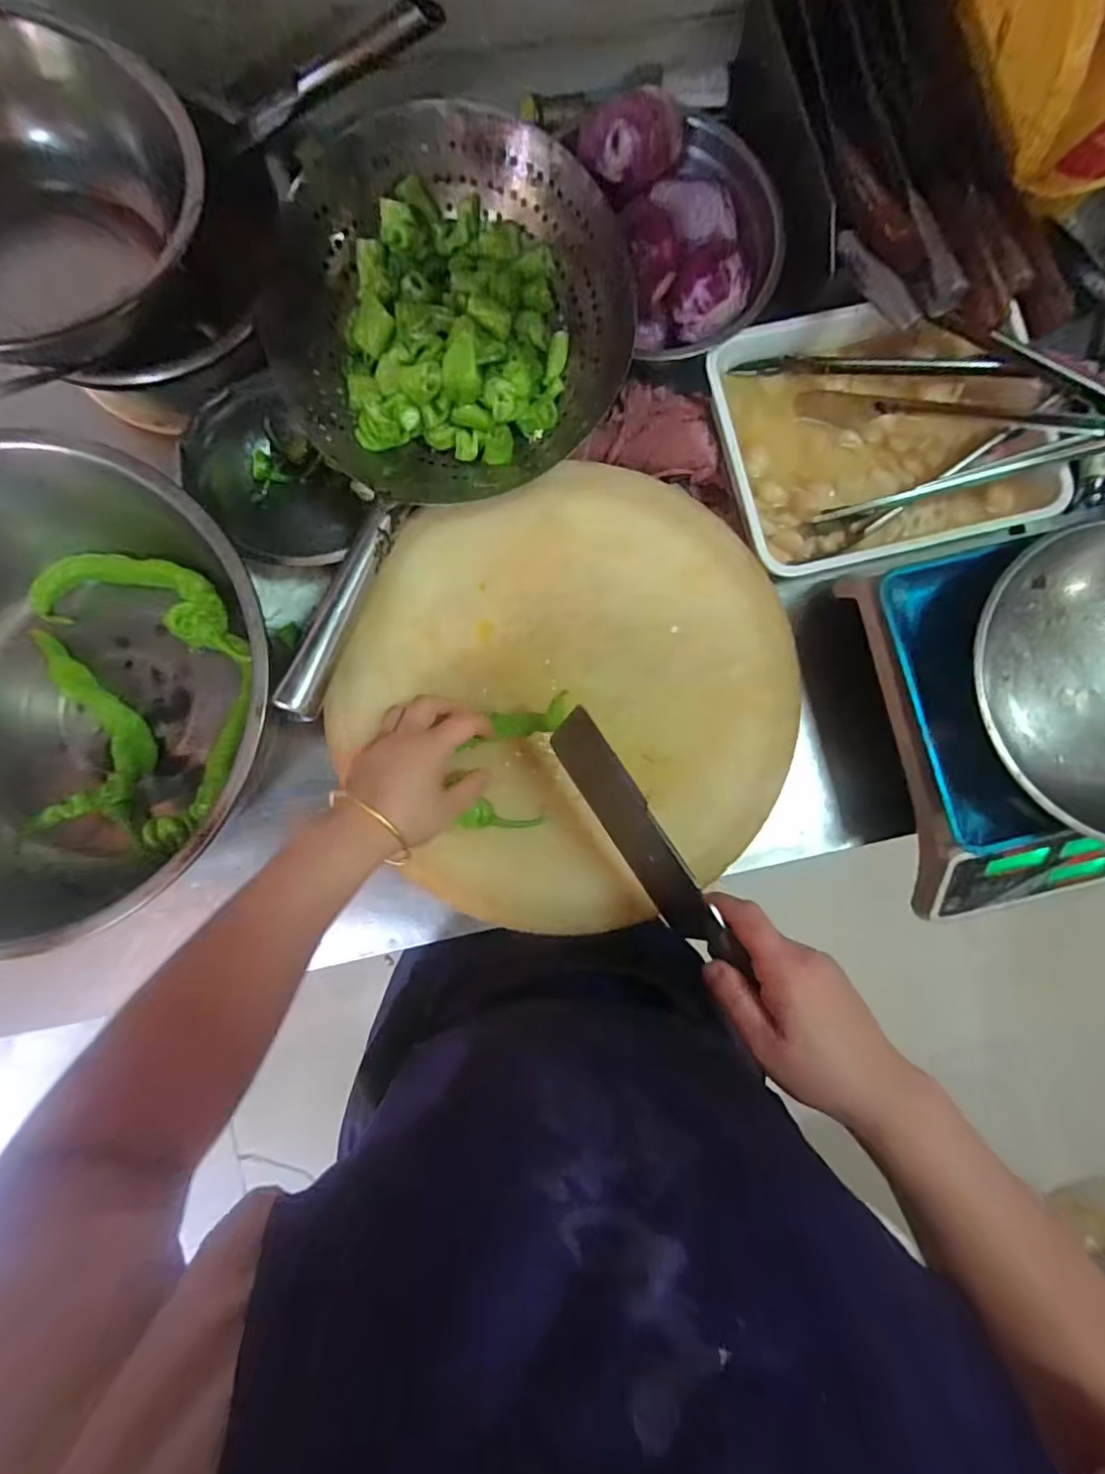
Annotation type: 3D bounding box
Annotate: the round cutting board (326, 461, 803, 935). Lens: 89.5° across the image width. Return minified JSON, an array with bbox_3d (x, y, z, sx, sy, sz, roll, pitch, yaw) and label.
[{"bbox_3d":[0.014,-0.033,0.502,0.378,0.050,0.392,0,86,-2],"label":"round cutting board"}]

